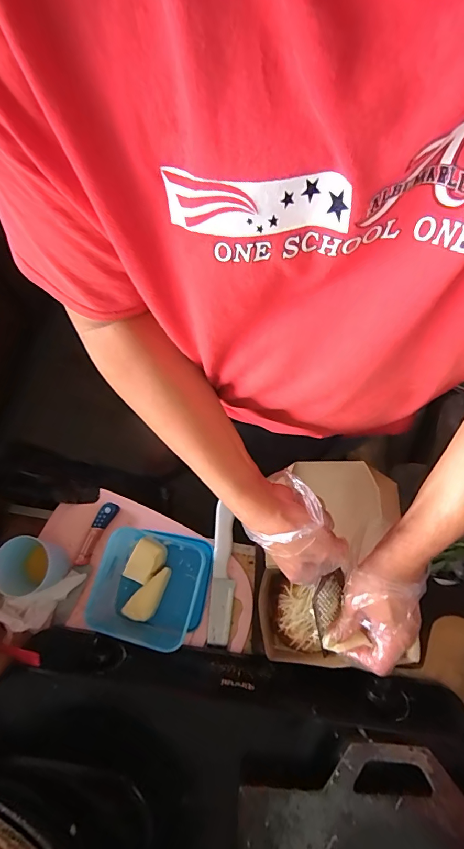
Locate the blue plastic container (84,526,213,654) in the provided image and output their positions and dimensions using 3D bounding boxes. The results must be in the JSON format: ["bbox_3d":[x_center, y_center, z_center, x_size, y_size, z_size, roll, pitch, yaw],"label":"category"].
[{"bbox_3d":[-0.105,0.218,0.557,0.135,0.083,0.143,10,72,6],"label":"blue plastic container"}]

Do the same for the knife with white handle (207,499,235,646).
[{"bbox_3d":[-0.013,0.214,0.595,0.033,0.021,0.186,3,71,3],"label":"knife with white handle"}]

